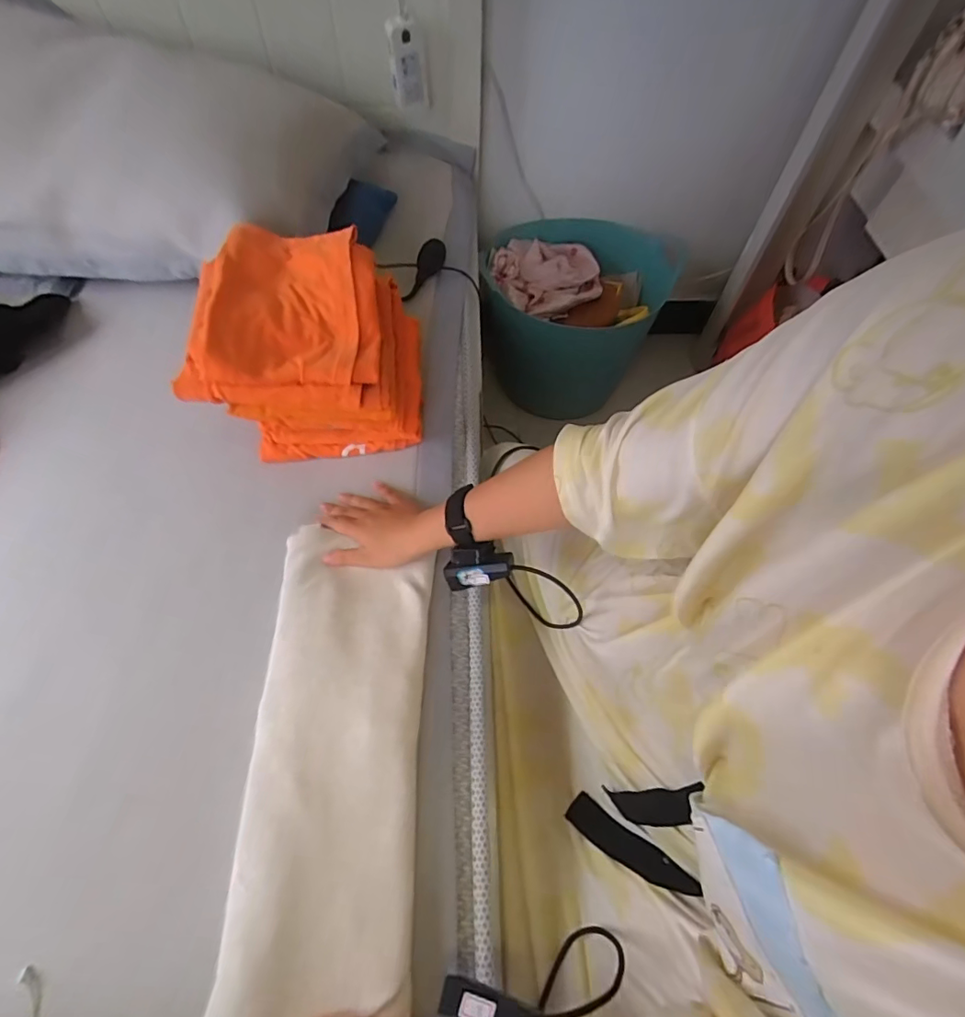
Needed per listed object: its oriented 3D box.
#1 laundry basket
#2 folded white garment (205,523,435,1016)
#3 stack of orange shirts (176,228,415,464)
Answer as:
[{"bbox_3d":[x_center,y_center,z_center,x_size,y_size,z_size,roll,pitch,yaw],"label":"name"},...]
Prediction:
[{"bbox_3d":[0.230,-0.466,1.305,0.437,0.351,0.329,7,61,2],"label":"laundry basket"},{"bbox_3d":[-0.135,0.215,0.495,0.158,0.031,0.411,-1,59,-3],"label":"folded white garment"},{"bbox_3d":[-0.211,-0.200,0.654,0.251,0.189,0.221,-1,61,-3],"label":"stack of orange shirts"}]

